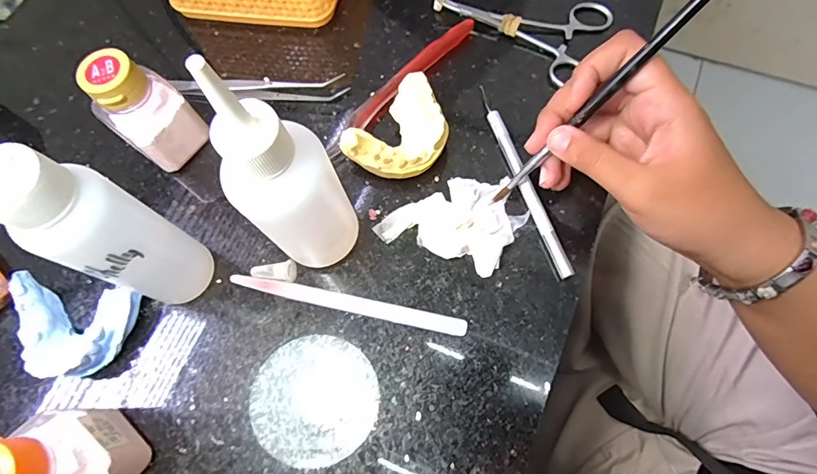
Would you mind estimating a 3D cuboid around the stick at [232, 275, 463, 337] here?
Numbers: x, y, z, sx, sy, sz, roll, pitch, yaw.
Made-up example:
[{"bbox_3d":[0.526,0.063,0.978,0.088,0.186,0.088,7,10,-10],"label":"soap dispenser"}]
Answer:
[{"bbox_3d":[-0.036,0.037,0.251,0.137,0.004,0.009,11,71,7],"label":"stick"}]

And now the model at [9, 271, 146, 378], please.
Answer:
[{"bbox_3d":[-0.191,0.050,0.248,0.068,0.017,0.052,3,70,5],"label":"model"}]

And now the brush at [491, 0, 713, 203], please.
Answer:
[{"bbox_3d":[0.104,-0.077,0.210,0.010,0.184,0.006,-14,65,-45],"label":"brush"}]

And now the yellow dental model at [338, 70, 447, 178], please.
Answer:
[{"bbox_3d":[-0.002,-0.062,0.273,0.049,0.027,0.065,40,77,16],"label":"yellow dental model"}]

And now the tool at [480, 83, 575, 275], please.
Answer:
[{"bbox_3d":[0.068,-0.037,0.269,0.008,0.008,0.133,-19,70,-3],"label":"tool"}]

